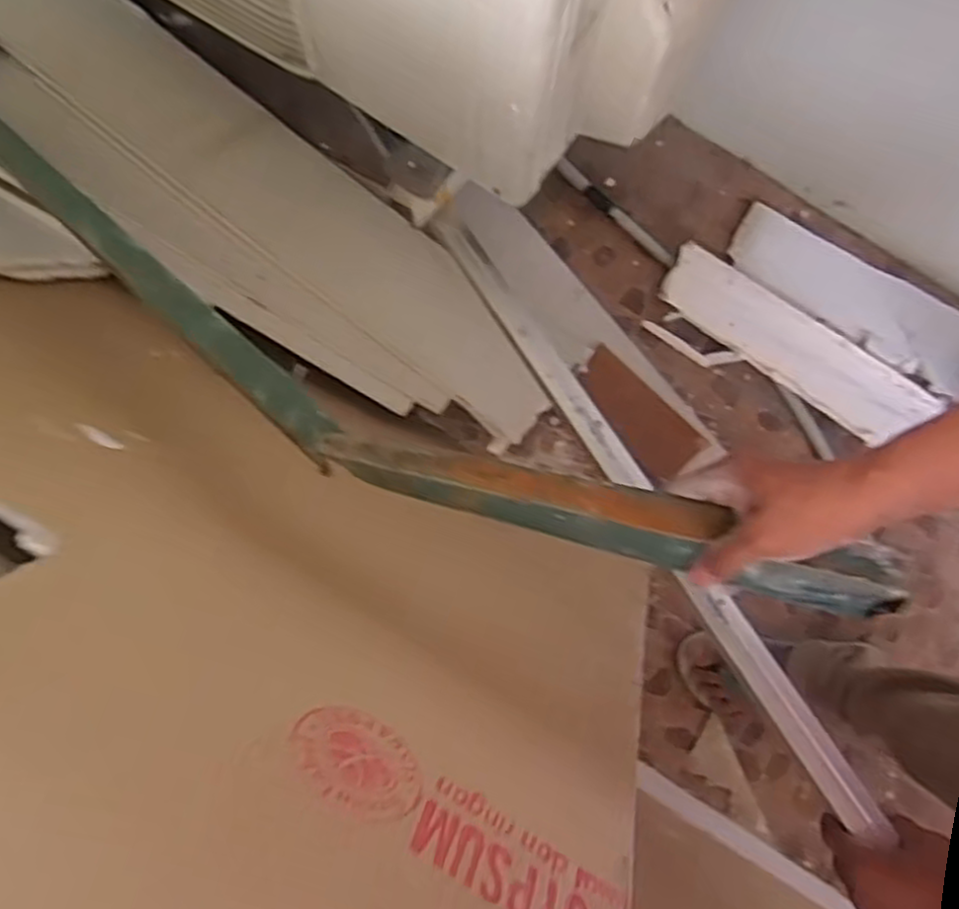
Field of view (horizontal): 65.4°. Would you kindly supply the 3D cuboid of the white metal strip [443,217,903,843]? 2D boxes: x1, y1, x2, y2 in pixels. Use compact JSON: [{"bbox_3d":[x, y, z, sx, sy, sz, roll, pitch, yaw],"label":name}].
[{"bbox_3d":[0.149,0.022,0.762,0.036,0.022,0.738,-29,67,-6],"label":"white metal strip"}]

